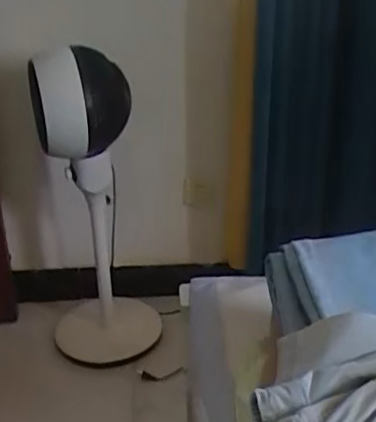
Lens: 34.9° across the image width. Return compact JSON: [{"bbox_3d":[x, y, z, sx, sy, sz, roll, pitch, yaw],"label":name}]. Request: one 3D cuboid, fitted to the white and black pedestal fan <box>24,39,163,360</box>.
[{"bbox_3d":[-0.251,0.003,1.584,0.262,0.819,0.251,-9,27,-13],"label":"white and black pedestal fan"}]

